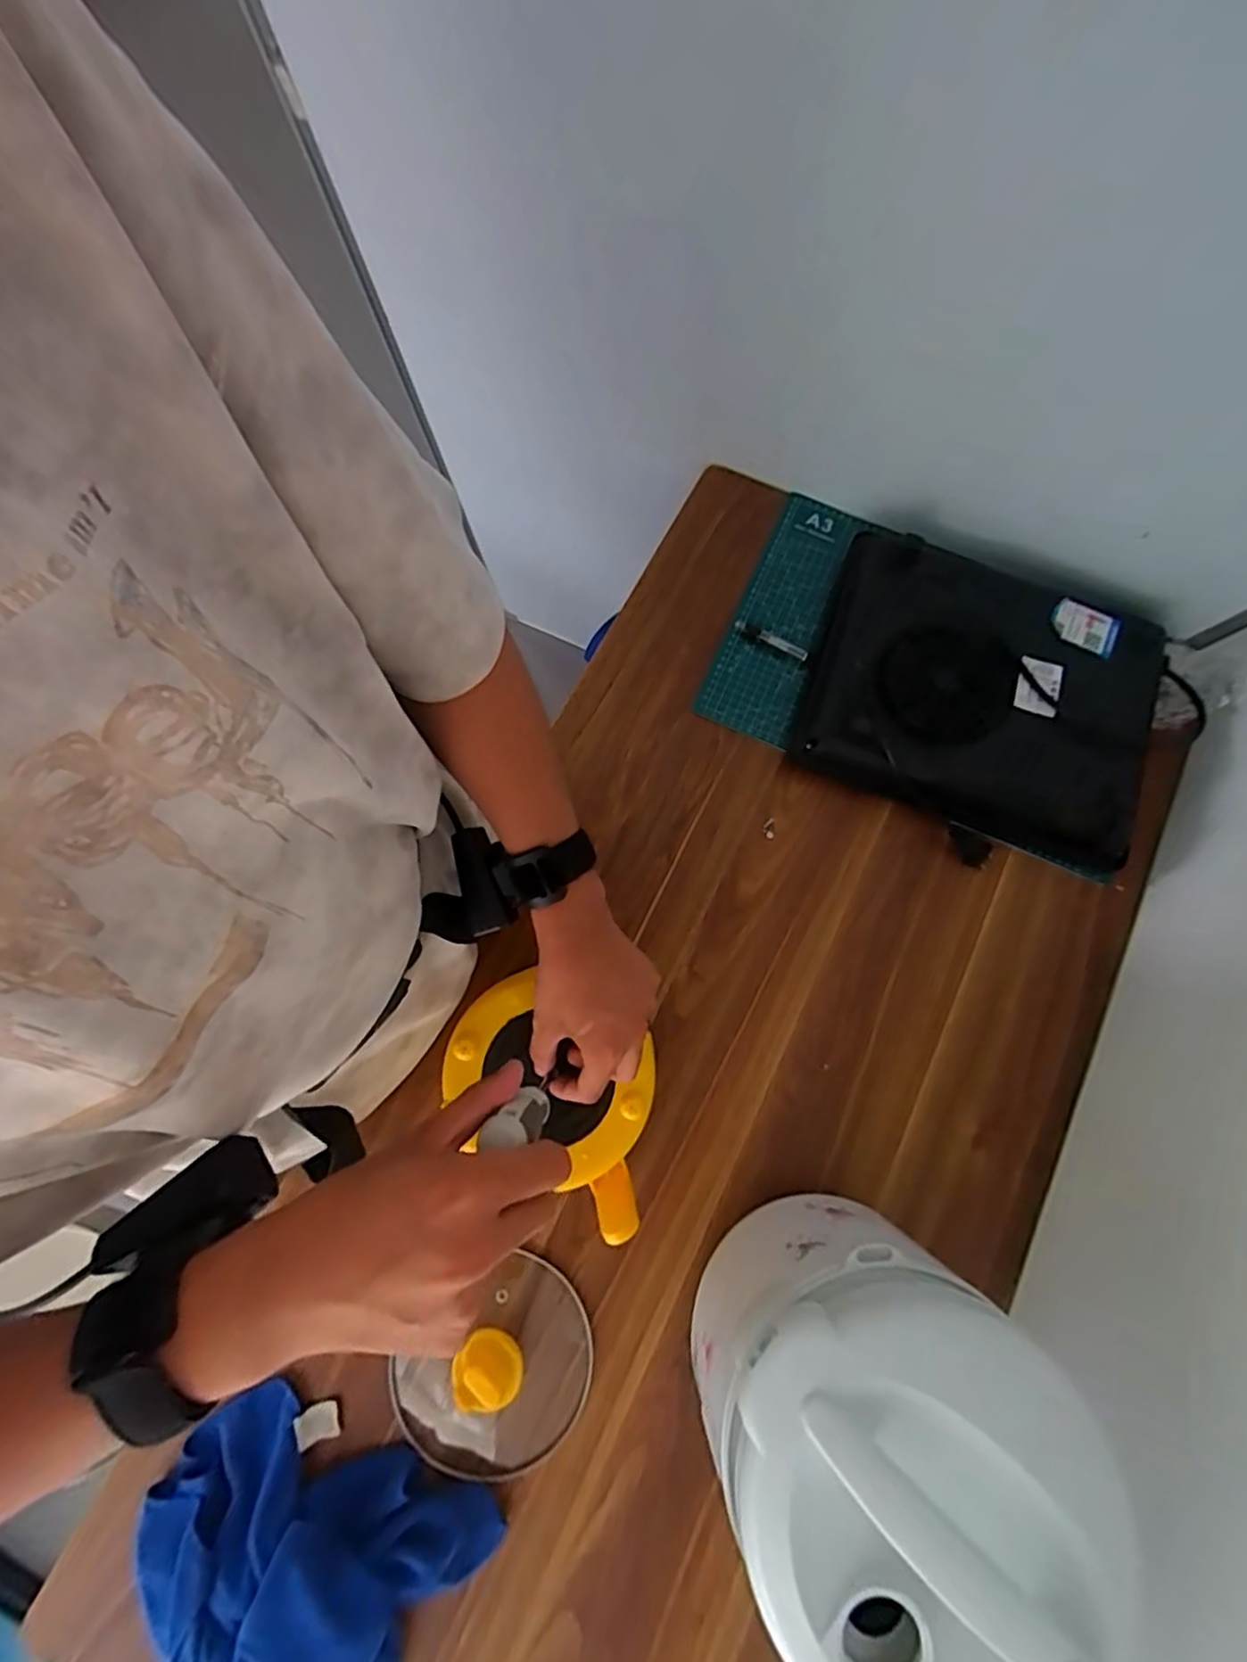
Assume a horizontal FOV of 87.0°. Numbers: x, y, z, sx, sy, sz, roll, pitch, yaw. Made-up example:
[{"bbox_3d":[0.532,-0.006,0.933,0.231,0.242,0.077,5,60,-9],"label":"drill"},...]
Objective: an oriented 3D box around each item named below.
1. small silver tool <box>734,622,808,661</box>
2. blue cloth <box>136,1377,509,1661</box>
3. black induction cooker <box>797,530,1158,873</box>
[{"bbox_3d":[0.159,-0.206,0.705,0.082,0.007,0.012,29,78,6],"label":"small silver tool"},{"bbox_3d":[-0.238,0.545,0.486,0.247,0.068,0.170,25,77,4],"label":"blue cloth"},{"bbox_3d":[0.363,-0.134,0.661,0.338,0.063,0.265,19,77,4],"label":"black induction cooker"}]

